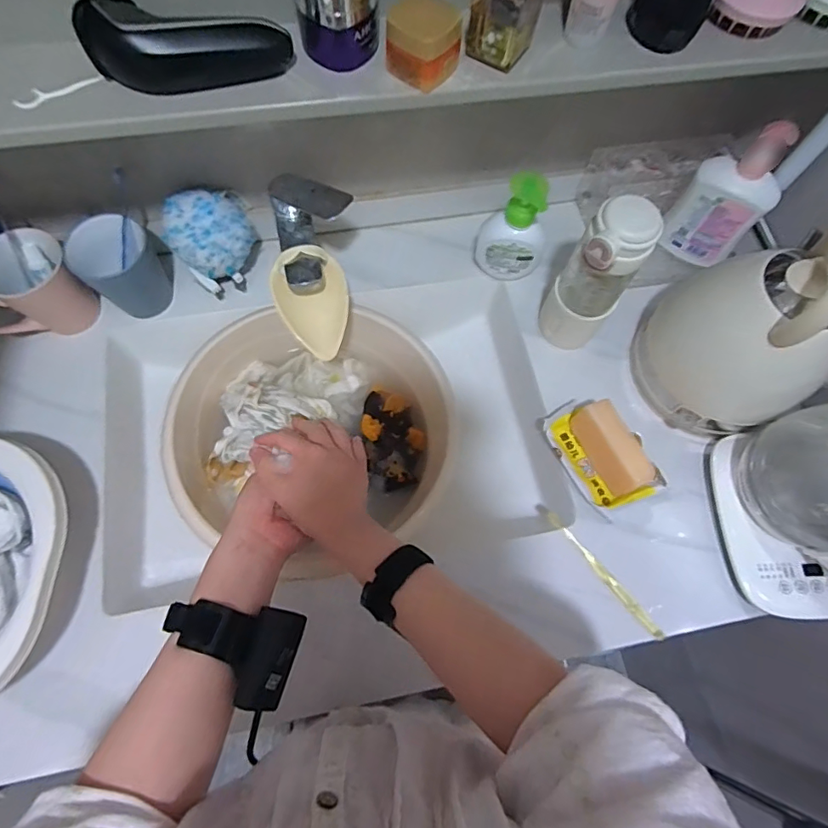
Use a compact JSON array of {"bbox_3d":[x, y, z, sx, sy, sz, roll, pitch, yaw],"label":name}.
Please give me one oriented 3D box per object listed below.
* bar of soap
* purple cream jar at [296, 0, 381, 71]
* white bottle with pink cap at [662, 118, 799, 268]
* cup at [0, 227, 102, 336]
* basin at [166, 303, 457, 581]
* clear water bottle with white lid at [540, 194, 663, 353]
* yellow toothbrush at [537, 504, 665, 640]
[{"bbox_3d":[0.227,0.037,0.581,0.035,0.061,0.105,-28,74,-12],"label":"bar of soap"},{"bbox_3d":[-0.062,-0.339,0.416,0.066,0.066,0.066,1,70,-2],"label":"purple cream jar"},{"bbox_3d":[0.377,-0.259,0.611,0.092,0.167,0.051,21,71,5],"label":"white bottle with pink cap"},{"bbox_3d":[-0.456,-0.144,0.606,0.118,0.102,0.077,-36,75,-14],"label":"cup"},{"bbox_3d":[-0.119,0.031,0.641,0.324,0.093,0.325,1,70,-2],"label":"basin"},{"bbox_3d":[0.200,-0.146,0.570,0.071,0.204,0.064,35,72,10],"label":"clear water bottle with white lid"},{"bbox_3d":[0.208,0.173,0.567,0.014,0.013,0.182,-38,76,-14],"label":"yellow toothbrush"}]

